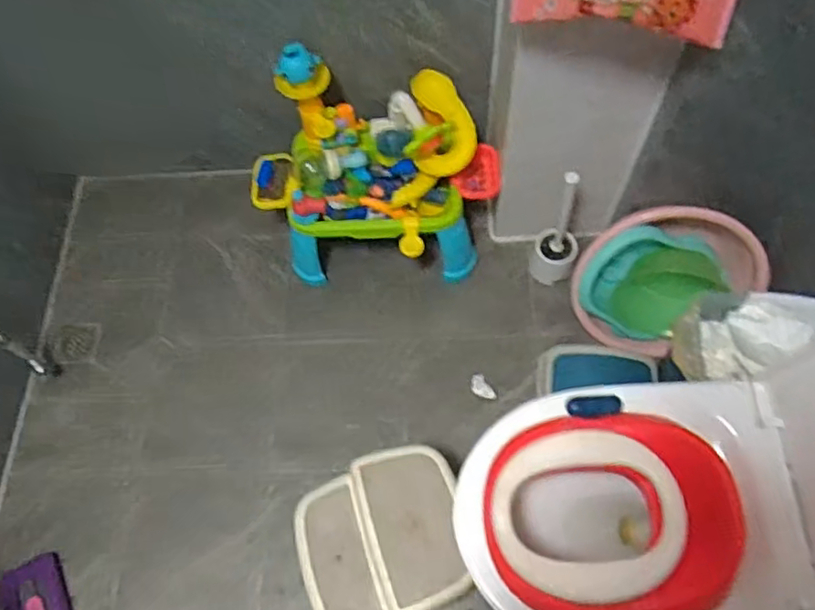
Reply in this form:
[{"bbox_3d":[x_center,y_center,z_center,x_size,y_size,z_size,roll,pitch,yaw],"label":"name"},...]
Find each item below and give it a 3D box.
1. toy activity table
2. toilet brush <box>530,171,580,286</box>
[{"bbox_3d":[-0.069,-0.266,1.323,0.510,0.379,0.286,0,66,3],"label":"toy activity table"},{"bbox_3d":[0.325,-0.157,1.323,0.082,0.332,0.101,21,68,12],"label":"toilet brush"}]

